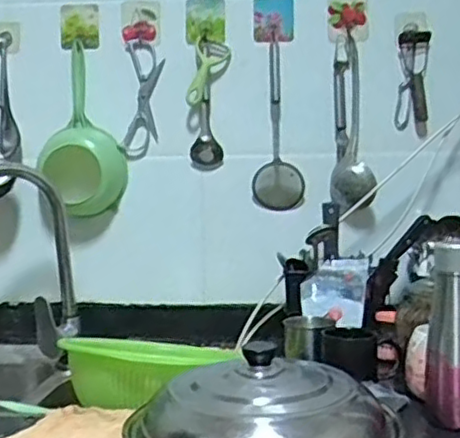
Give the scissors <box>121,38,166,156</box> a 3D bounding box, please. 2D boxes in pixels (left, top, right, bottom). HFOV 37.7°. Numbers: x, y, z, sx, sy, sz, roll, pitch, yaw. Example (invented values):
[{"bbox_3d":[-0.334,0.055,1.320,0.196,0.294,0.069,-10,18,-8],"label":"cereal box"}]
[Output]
[{"bbox_3d":[-0.161,-0.224,1.262,0.072,0.209,0.018,3,5,14],"label":"scissors"}]

